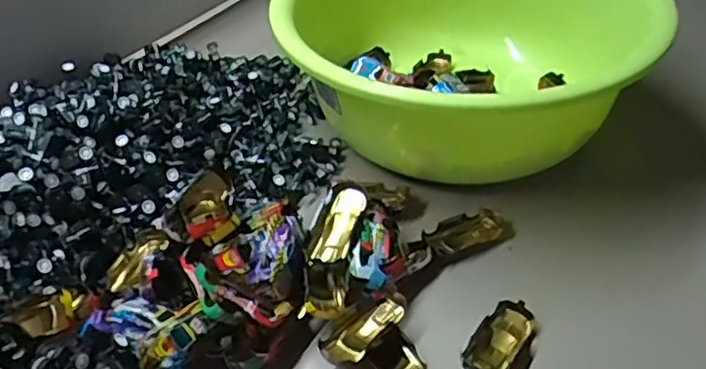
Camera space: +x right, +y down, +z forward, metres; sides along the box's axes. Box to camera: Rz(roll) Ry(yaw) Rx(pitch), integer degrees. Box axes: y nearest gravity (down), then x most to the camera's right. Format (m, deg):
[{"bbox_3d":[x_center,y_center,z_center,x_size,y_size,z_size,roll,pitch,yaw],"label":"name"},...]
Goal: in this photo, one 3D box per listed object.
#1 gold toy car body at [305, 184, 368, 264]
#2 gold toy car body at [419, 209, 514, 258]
[{"bbox_3d":[-0.011,0.029,0.455,0.029,0.016,0.063,15,62,15],"label":"gold toy car body"},{"bbox_3d":[0.089,0.037,0.498,0.072,0.013,0.036,-24,48,-24],"label":"gold toy car body"}]

